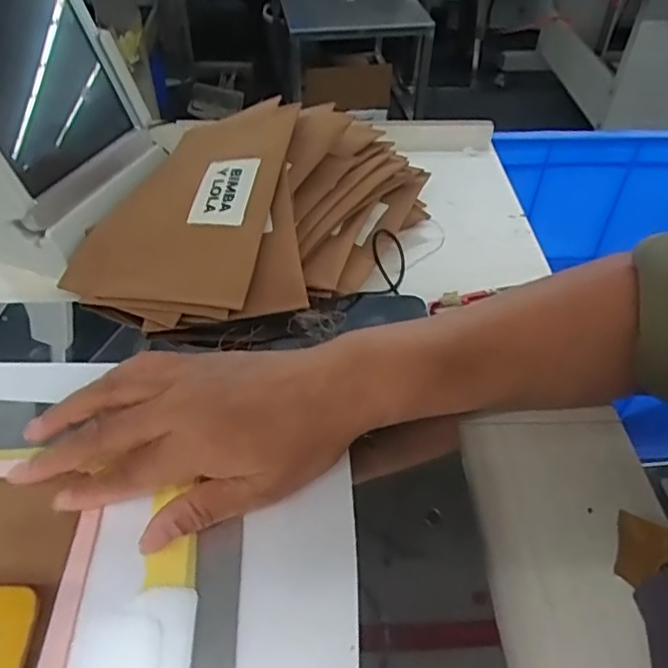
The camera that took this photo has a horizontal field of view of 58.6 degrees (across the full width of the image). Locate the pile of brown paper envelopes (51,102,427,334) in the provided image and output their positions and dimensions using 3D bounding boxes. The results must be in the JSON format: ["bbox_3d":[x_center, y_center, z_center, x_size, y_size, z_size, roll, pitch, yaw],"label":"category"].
[{"bbox_3d":[-0.062,-0.103,0.461,0.200,0.074,0.262,24,50,20],"label":"pile of brown paper envelopes"}]

